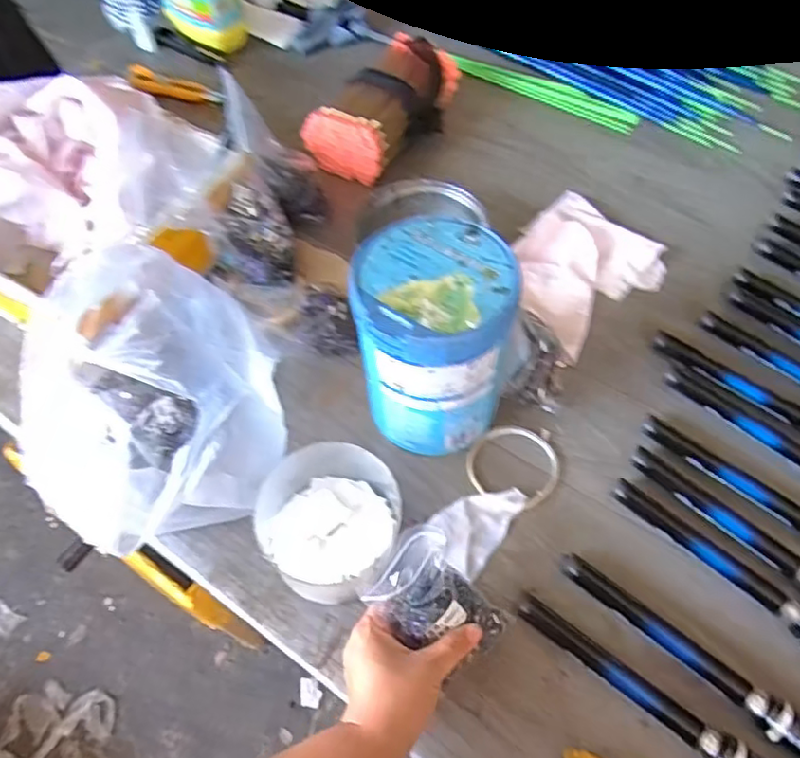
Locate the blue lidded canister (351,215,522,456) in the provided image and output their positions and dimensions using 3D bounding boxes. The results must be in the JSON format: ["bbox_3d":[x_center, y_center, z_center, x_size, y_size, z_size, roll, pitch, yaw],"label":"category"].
[{"bbox_3d":[0.030,-0.028,0.540,0.119,0.176,0.123,-2,57,1],"label":"blue lidded canister"}]

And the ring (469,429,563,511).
[{"bbox_3d":[0.106,0.081,0.577,0.084,0.010,0.074,18,64,16],"label":"ring"}]

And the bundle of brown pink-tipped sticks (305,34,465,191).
[{"bbox_3d":[-0.013,-0.355,0.811,0.120,0.074,0.223,30,63,20],"label":"bundle of brown pink-tipped sticks"}]

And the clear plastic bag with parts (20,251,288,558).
[{"bbox_3d":[-0.227,0.013,0.526,0.215,0.176,0.218,-12,58,-5],"label":"clear plastic bag with parts"}]

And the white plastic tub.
[{"bbox_3d":[-0.061,0.118,0.519,0.102,0.067,0.109,-1,57,2],"label":"white plastic tub"}]

